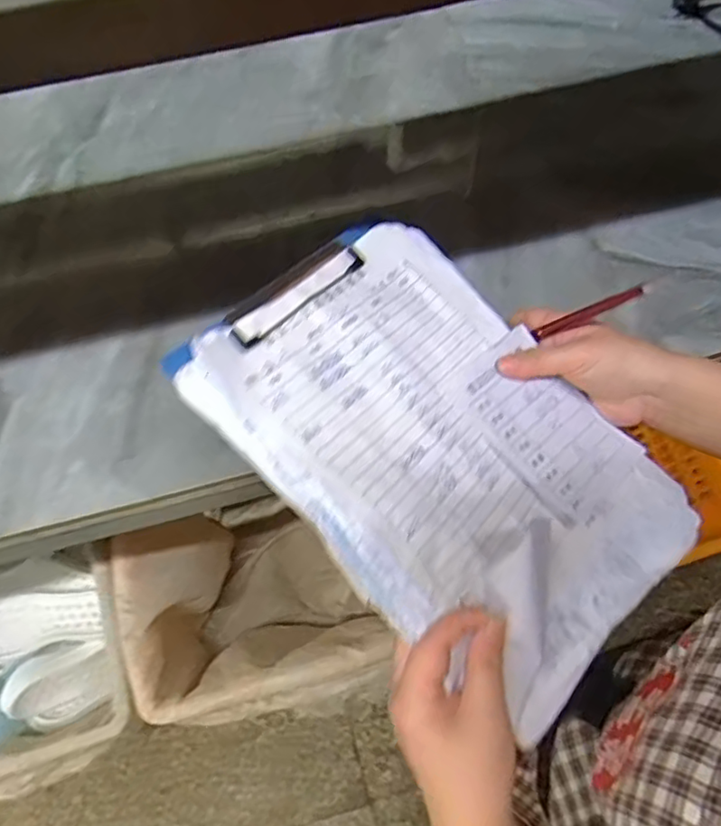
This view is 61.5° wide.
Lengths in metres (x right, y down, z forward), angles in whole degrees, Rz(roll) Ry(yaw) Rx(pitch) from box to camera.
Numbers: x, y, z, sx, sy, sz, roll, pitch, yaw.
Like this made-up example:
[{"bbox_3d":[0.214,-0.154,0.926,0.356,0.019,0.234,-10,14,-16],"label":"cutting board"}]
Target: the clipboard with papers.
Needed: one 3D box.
[{"bbox_3d":[0.057,0.015,0.389,0.305,0.030,0.210,46,61,6],"label":"clipboard with papers"}]

